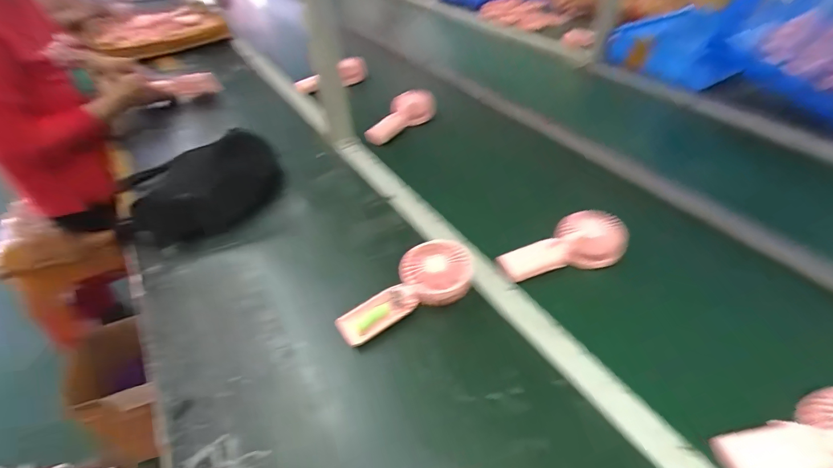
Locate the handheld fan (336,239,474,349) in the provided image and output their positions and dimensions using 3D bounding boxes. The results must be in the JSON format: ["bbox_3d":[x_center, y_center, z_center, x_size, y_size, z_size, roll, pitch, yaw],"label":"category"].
[{"bbox_3d":[-0.018,0.072,0.510,0.184,0.047,0.083,-21,47,-17],"label":"handheld fan"}]

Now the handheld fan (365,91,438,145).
[{"bbox_3d":[-0.043,-0.258,0.862,0.182,0.064,0.066,-30,51,-27],"label":"handheld fan"}]

